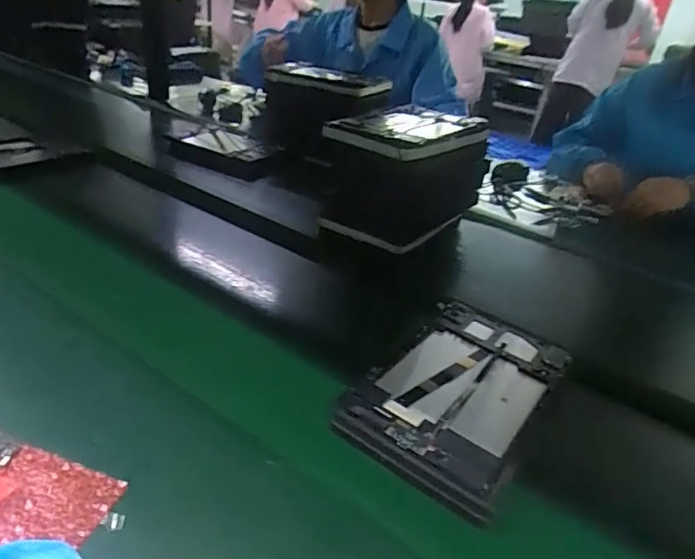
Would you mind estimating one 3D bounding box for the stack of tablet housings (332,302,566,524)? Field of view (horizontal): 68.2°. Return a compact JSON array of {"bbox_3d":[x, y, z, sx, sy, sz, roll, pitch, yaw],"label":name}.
[{"bbox_3d":[0.113,0.110,0.510,0.147,0.031,0.241,25,34,27],"label":"stack of tablet housings"}]

